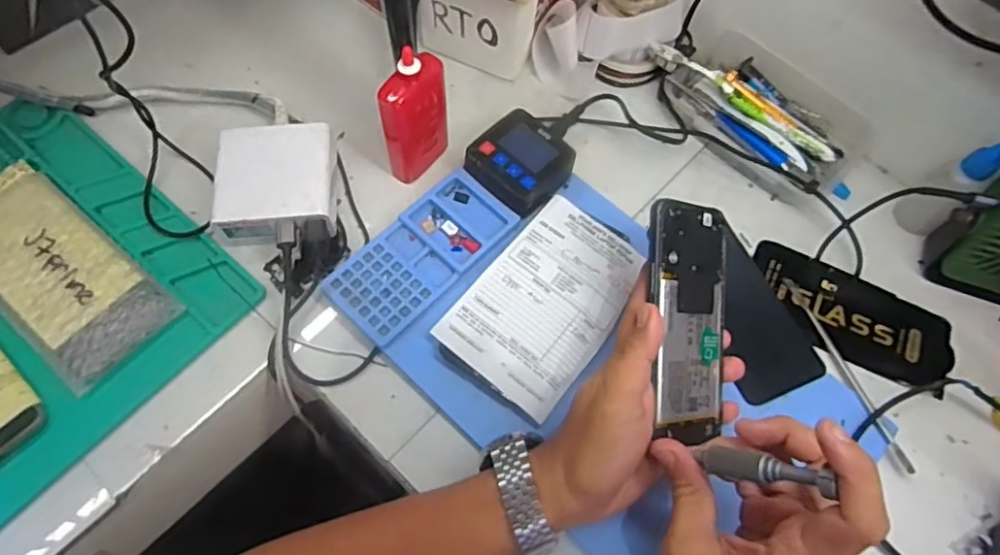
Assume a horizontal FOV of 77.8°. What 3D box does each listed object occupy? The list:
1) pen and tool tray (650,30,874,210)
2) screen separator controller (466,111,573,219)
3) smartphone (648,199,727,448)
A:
[{"bbox_3d":[0.228,-0.147,0.555,0.202,0.041,0.119,35,67,12],"label":"pen and tool tray"},{"bbox_3d":[0.016,-0.093,0.506,0.072,0.022,0.073,42,69,15],"label":"screen separator controller"},{"bbox_3d":[0.125,0.030,0.405,0.073,0.006,0.153,1,89,-38],"label":"smartphone"}]

